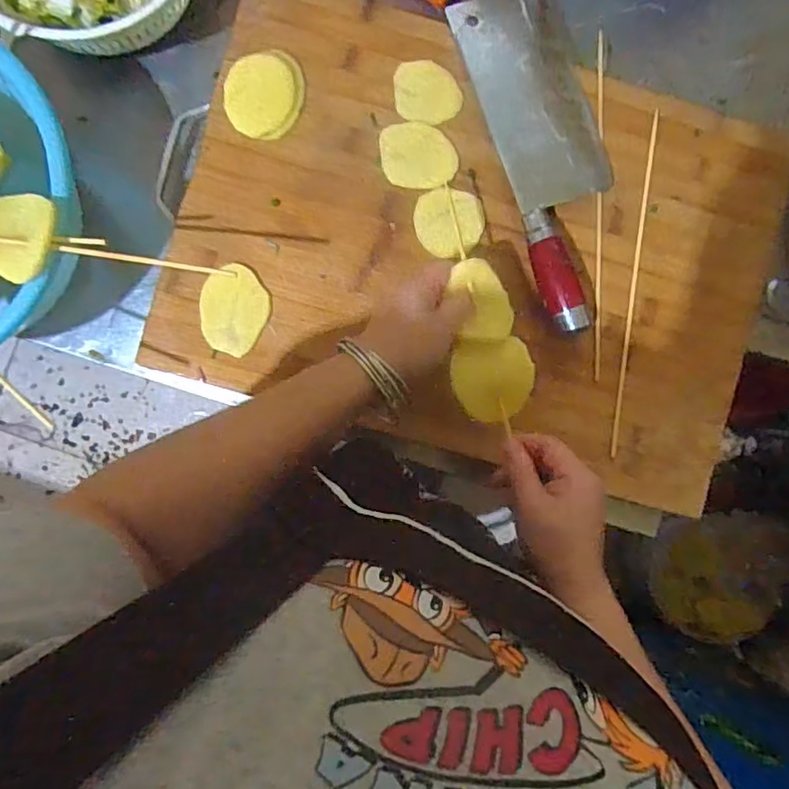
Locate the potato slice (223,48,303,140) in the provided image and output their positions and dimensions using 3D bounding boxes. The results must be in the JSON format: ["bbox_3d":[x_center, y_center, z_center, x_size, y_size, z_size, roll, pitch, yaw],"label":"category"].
[{"bbox_3d":[-0.109,-0.252,0.481,0.061,0.015,0.068,6,89,-4],"label":"potato slice"}]

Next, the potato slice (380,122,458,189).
[{"bbox_3d":[0.021,-0.205,0.493,0.064,0.004,0.056,-3,89,-5],"label":"potato slice"}]

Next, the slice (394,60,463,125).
[{"bbox_3d":[0.029,-0.261,0.494,0.056,0.004,0.053,-3,89,-5],"label":"slice"}]

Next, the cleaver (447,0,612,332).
[{"bbox_3d":[0.137,-0.209,0.485,0.096,0.031,0.295,-17,91,-5],"label":"cleaver"}]

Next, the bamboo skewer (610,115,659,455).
[{"bbox_3d":[0.210,-0.099,0.502,0.008,0.004,0.303,8,89,-4],"label":"bamboo skewer"}]

